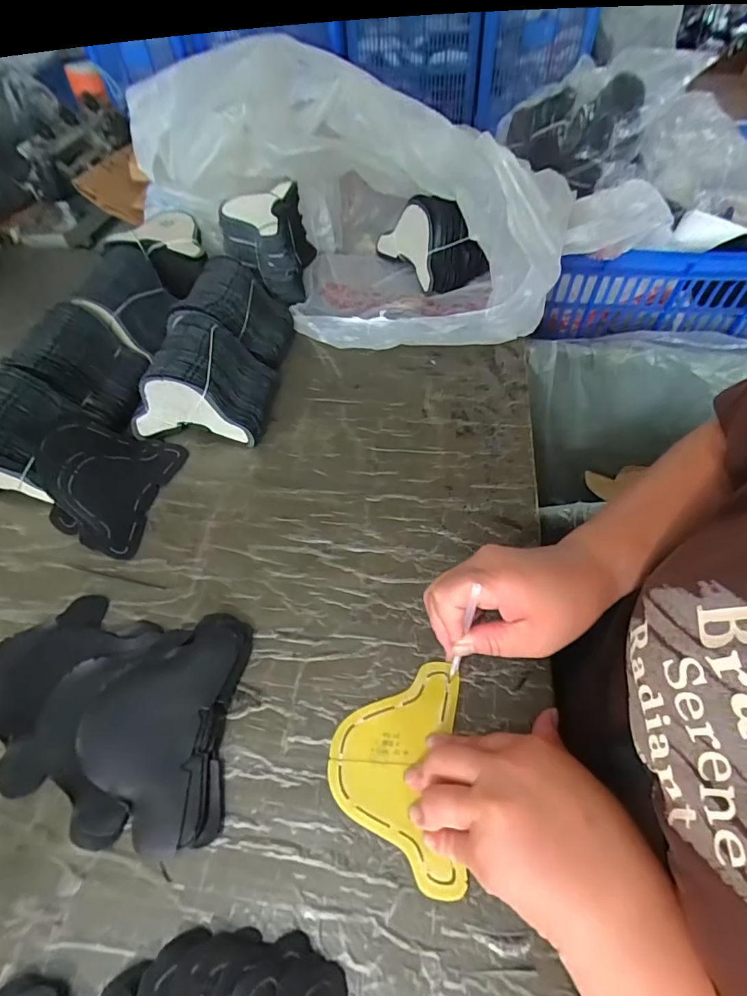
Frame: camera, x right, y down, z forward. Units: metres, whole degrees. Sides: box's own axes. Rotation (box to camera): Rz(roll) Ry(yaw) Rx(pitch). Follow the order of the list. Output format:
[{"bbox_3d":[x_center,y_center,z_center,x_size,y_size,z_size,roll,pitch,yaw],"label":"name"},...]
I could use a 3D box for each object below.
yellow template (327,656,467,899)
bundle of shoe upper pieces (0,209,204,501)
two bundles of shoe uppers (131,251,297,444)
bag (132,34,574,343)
[{"bbox_3d":[0.015,0.180,0.323,0.087,0.004,0.134,1,55,6],"label":"yellow template"},{"bbox_3d":[-0.310,-0.181,0.551,0.128,0.103,0.418,9,55,10],"label":"bundle of shoe upper pieces"},{"bbox_3d":[-0.177,-0.186,0.548,0.133,0.102,0.240,4,54,6],"label":"two bundles of shoe uppers"},{"bbox_3d":[-0.007,-0.390,0.602,0.524,0.251,0.303,30,61,23],"label":"bag"}]

